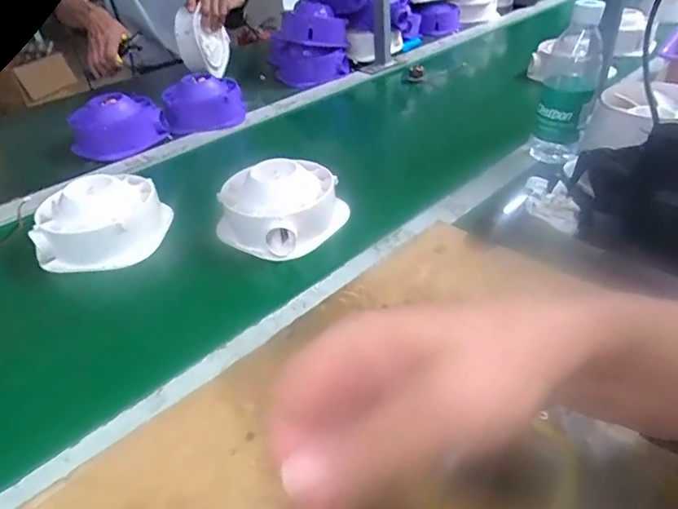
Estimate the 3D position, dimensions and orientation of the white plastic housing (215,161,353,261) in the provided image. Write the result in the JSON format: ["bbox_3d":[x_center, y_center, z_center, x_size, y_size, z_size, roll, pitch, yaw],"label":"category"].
[{"bbox_3d":[-0.065,-0.055,0.554,0.145,0.061,0.123,-8,37,-3],"label":"white plastic housing"}]

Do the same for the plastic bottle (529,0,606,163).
[{"bbox_3d":[0.283,-0.205,0.605,0.062,0.183,0.062,14,41,25],"label":"plastic bottle"}]

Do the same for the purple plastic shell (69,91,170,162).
[{"bbox_3d":[-0.348,-0.200,0.772,0.138,0.074,0.072,-25,41,-24],"label":"purple plastic shell"}]

